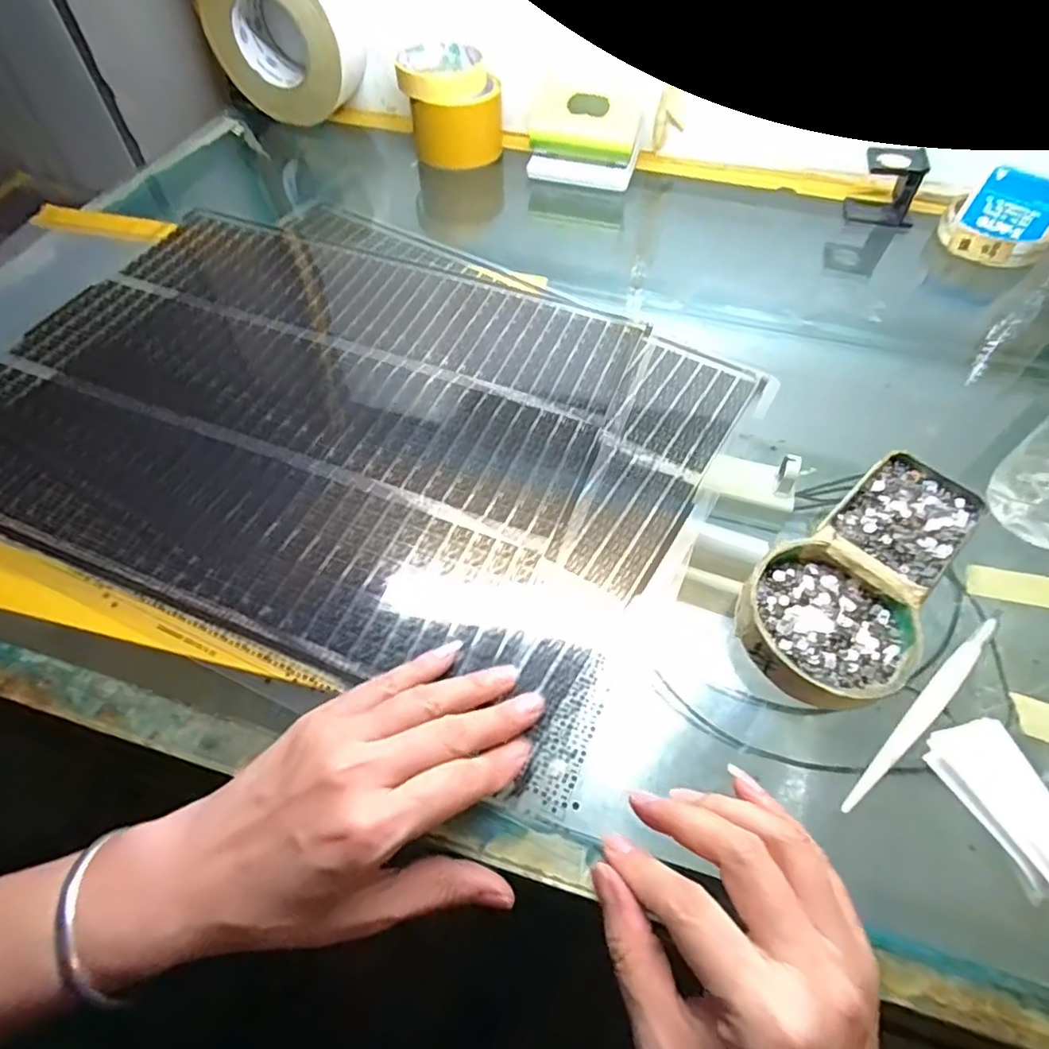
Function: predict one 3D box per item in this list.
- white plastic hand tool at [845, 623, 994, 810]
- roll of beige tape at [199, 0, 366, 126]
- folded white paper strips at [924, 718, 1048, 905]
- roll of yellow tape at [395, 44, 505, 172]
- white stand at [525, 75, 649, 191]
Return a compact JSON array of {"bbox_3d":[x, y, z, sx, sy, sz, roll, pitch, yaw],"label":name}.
[{"bbox_3d":[0.190,0.087,0.275,0.132,0.008,0.010,-37,64,-22],"label":"white plastic hand tool"},{"bbox_3d":[-0.238,-0.479,0.572,0.142,0.129,0.055,12,57,8],"label":"roll of beige tape"},{"bbox_3d":[0.212,0.118,0.250,0.044,0.014,0.067,-19,59,-12],"label":"folded white paper strips"},{"bbox_3d":[-0.070,-0.405,0.567,0.091,0.075,0.087,0,57,0],"label":"roll of yellow tape"},{"bbox_3d":[0.057,-0.361,0.540,0.099,0.073,0.034,9,57,6],"label":"white stand"}]

